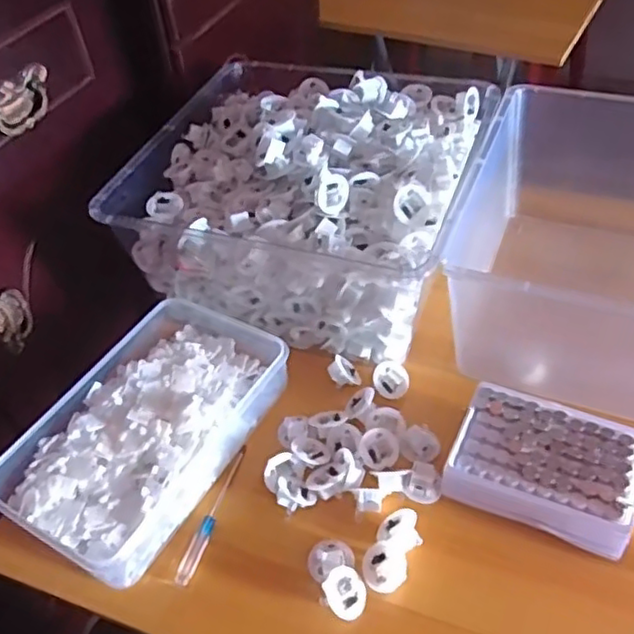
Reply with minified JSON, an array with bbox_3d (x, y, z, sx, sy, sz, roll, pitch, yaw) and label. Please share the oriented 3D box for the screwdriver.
[{"bbox_3d":[-0.079,0.152,0.504,0.013,0.008,0.117,13,49,17],"label":"screwdriver"}]

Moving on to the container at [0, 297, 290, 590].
[{"bbox_3d":[-0.137,0.087,0.549,0.152,0.041,0.250,20,52,22],"label":"container"}]

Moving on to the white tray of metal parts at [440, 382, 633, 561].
[{"bbox_3d":[0.173,0.113,0.491,0.132,0.037,0.101,18,51,21],"label":"white tray of metal parts"}]

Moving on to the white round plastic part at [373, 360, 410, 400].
[{"bbox_3d":[0.065,0.056,0.570,0.034,0.009,0.034,-8,73,-23],"label":"white round plastic part"}]

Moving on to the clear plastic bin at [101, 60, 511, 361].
[{"bbox_3d":[-0.002,-0.124,0.647,0.310,0.137,0.292,12,49,16],"label":"clear plastic bin"}]

